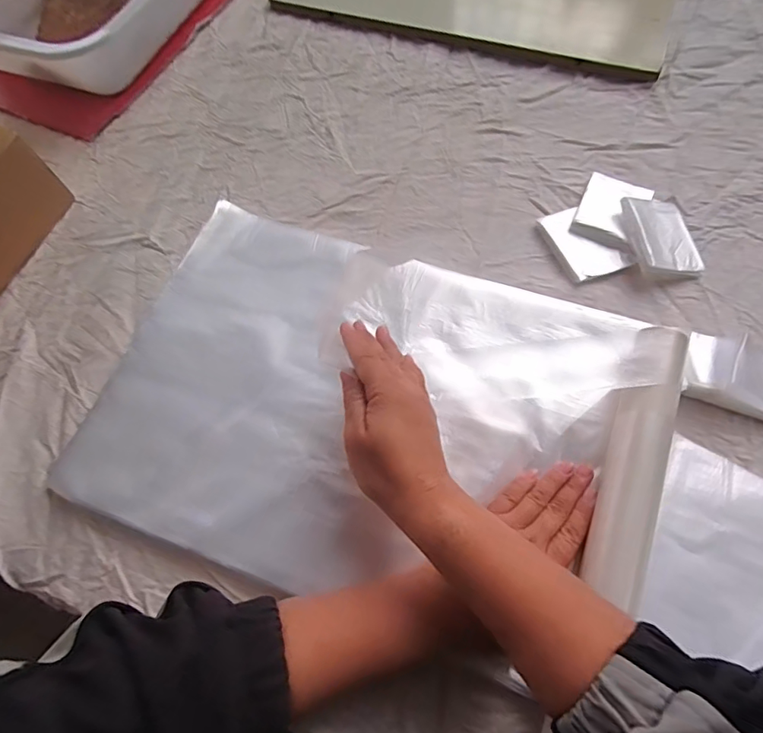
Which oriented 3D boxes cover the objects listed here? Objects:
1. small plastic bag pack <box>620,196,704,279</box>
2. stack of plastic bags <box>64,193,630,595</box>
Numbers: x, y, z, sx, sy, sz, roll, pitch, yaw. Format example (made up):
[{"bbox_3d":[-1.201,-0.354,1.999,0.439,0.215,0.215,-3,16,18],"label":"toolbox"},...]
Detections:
[{"bbox_3d":[0.268,-0.125,0.455,0.069,0.015,0.085,5,69,-14],"label":"small plastic bag pack"},{"bbox_3d":[-0.033,0.024,0.396,0.401,0.028,0.306,20,69,11],"label":"stack of plastic bags"}]

